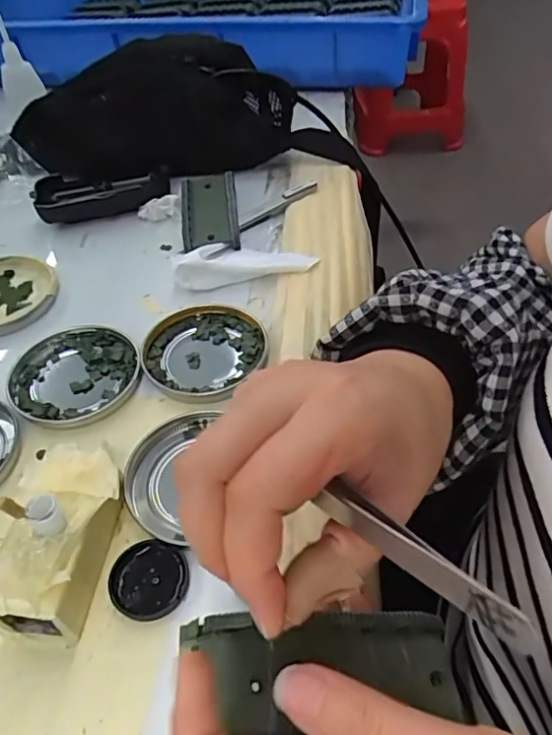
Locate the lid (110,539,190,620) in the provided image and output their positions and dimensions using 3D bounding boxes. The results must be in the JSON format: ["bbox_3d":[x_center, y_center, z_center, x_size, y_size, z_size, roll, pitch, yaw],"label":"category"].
[{"bbox_3d":[-0.059,0.098,0.257,0.036,0.008,0.034,-1,48,1],"label":"lid"}]

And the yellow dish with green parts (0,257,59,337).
[{"bbox_3d":[-0.201,-0.053,0.402,0.076,0.011,0.077,-1,48,1],"label":"yellow dish with green parts"}]

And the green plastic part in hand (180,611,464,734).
[{"bbox_3d":[0.018,0.105,0.190,0.092,0.015,0.045,2,47,-13],"label":"green plastic part in hand"}]

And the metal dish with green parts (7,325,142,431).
[{"bbox_3d":[-0.126,0.004,0.349,0.078,0.009,0.078,-1,48,1],"label":"metal dish with green parts"}]

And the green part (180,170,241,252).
[{"bbox_3d":[-0.054,-0.128,0.451,0.044,0.020,0.090,-6,48,-3],"label":"green part"}]

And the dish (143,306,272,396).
[{"bbox_3d":[-0.045,-0.011,0.356,0.077,0.008,0.074,-1,48,1],"label":"dish"}]

